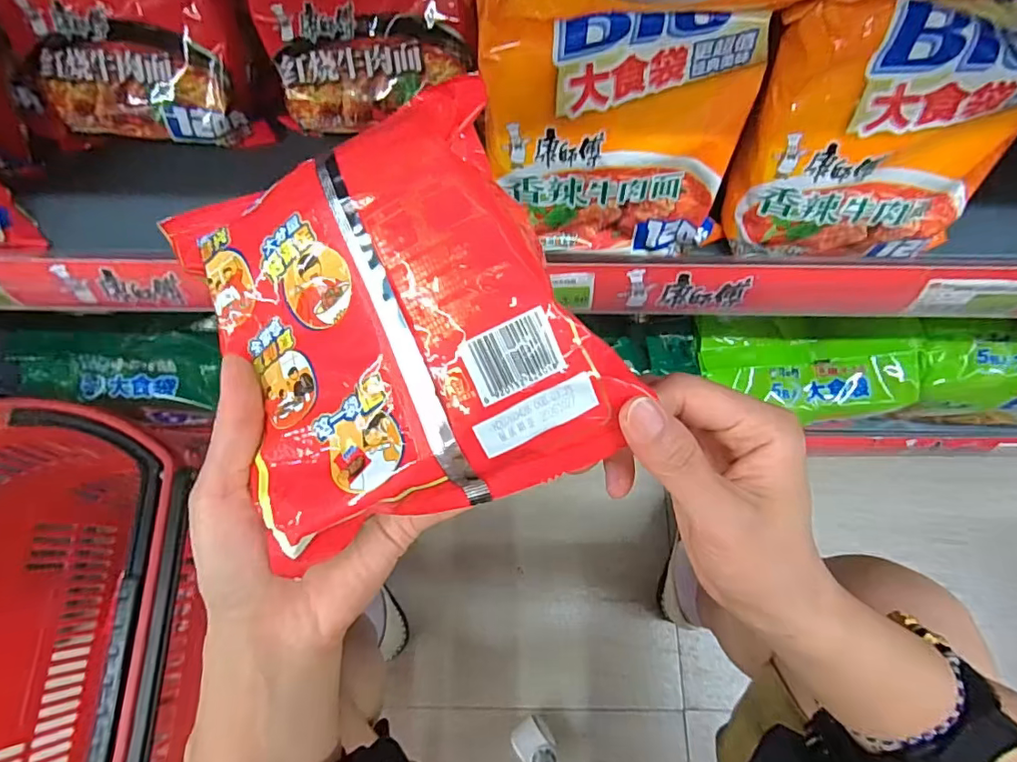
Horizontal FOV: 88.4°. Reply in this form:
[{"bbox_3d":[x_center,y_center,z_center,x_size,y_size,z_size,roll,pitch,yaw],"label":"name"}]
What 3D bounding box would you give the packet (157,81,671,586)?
[{"bbox_3d":[-0.049,-0.026,0.207,0.145,0.056,0.166,-26,73,-8],"label":"packet"}]

